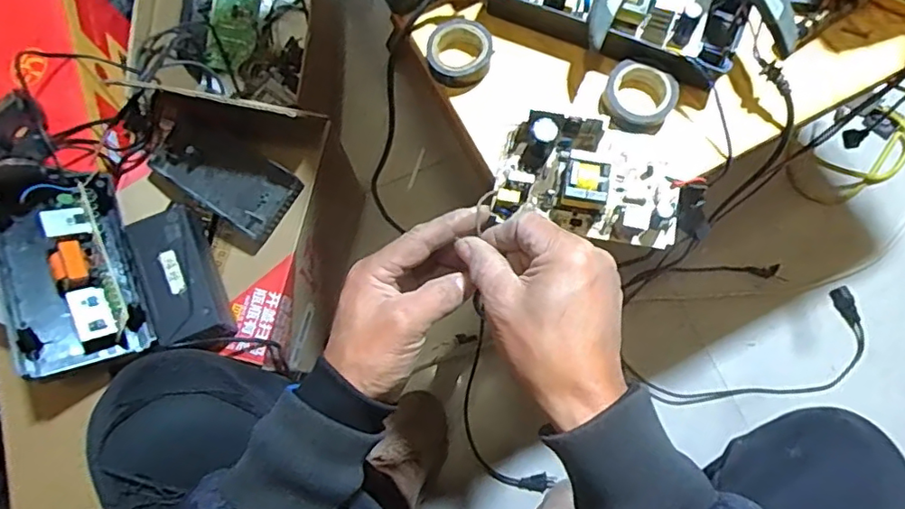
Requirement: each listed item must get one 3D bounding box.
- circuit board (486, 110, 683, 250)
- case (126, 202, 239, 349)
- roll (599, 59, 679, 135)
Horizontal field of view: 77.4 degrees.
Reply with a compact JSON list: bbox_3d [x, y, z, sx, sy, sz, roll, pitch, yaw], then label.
[{"bbox_3d":[0.092,-0.053,0.379,0.122,0.032,0.076,9,77,3],"label":"circuit board"},{"bbox_3d":[-0.303,0.027,0.623,0.081,0.054,0.152,-18,77,-3],"label":"case"},{"bbox_3d":[0.132,-0.110,0.401,0.050,0.019,0.044,26,79,7],"label":"roll"}]

